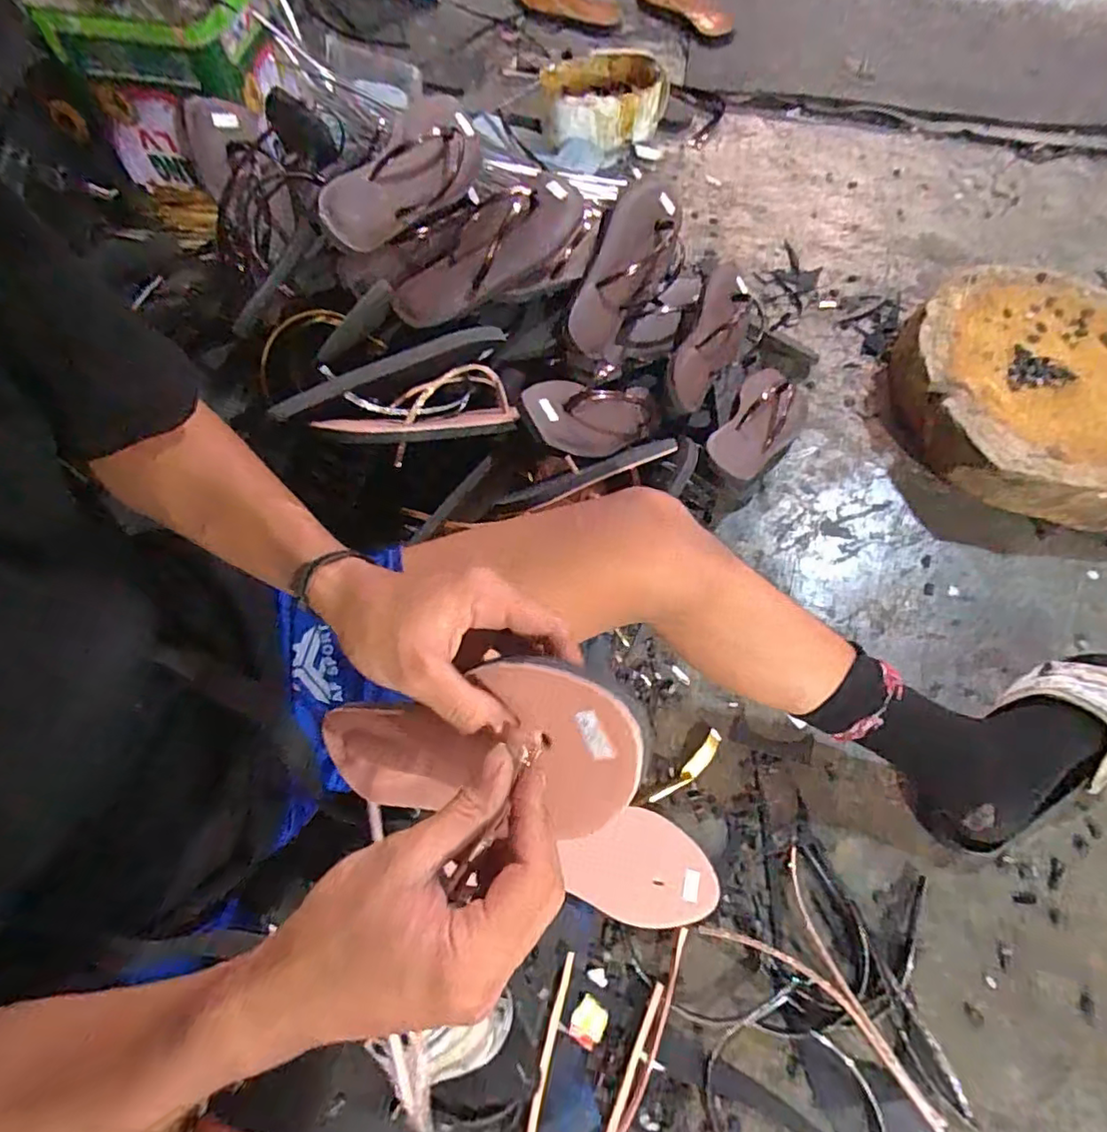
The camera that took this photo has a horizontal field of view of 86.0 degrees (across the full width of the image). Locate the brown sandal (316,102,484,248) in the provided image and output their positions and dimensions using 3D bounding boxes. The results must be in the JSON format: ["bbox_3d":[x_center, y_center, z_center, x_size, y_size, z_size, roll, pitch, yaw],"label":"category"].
[{"bbox_3d":[-0.152,-0.402,0.614,0.082,0.045,0.229,48,71,-24],"label":"brown sandal"}]

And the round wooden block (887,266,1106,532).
[{"bbox_3d":[0.614,-0.223,0.741,0.332,0.094,0.360,-1,63,3],"label":"round wooden block"}]

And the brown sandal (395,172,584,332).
[{"bbox_3d":[-0.067,-0.325,0.607,0.227,0.055,0.069,-35,66,-13],"label":"brown sandal"}]

